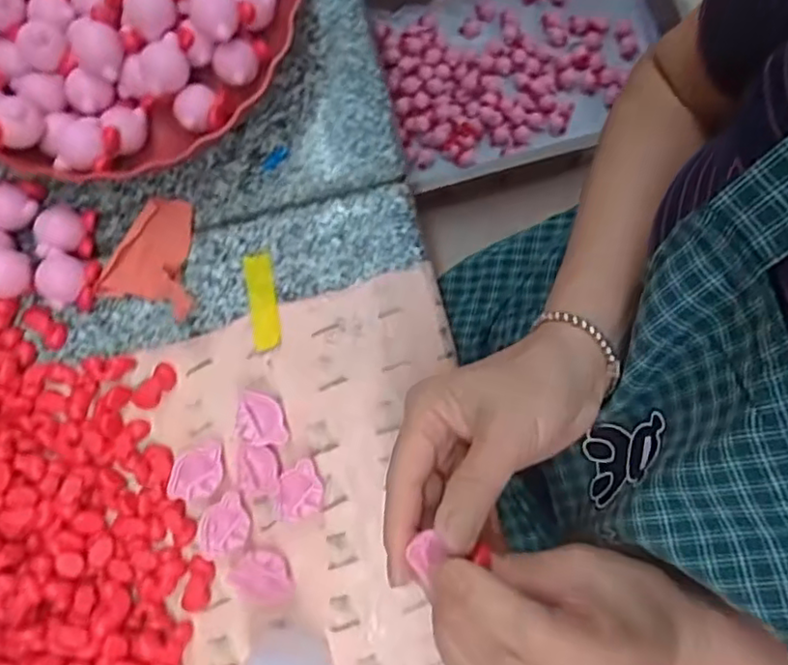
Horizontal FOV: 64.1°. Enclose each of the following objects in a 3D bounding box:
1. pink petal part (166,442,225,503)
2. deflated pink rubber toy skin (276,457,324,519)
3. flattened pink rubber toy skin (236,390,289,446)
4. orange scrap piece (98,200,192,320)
[{"bbox_3d":[-0.117,0.084,0.373,0.036,0.012,0.027,-28,83,-2],"label":"pink petal part"},{"bbox_3d":[-0.055,0.092,0.368,0.026,0.010,0.034,1,88,-5],"label":"deflated pink rubber toy skin"},{"bbox_3d":[-0.078,0.053,0.379,0.032,0.010,0.028,15,84,3],"label":"flattened pink rubber toy skin"},{"bbox_3d":[-0.142,-0.051,0.389,0.066,0.028,0.073,20,84,4],"label":"orange scrap piece"}]

